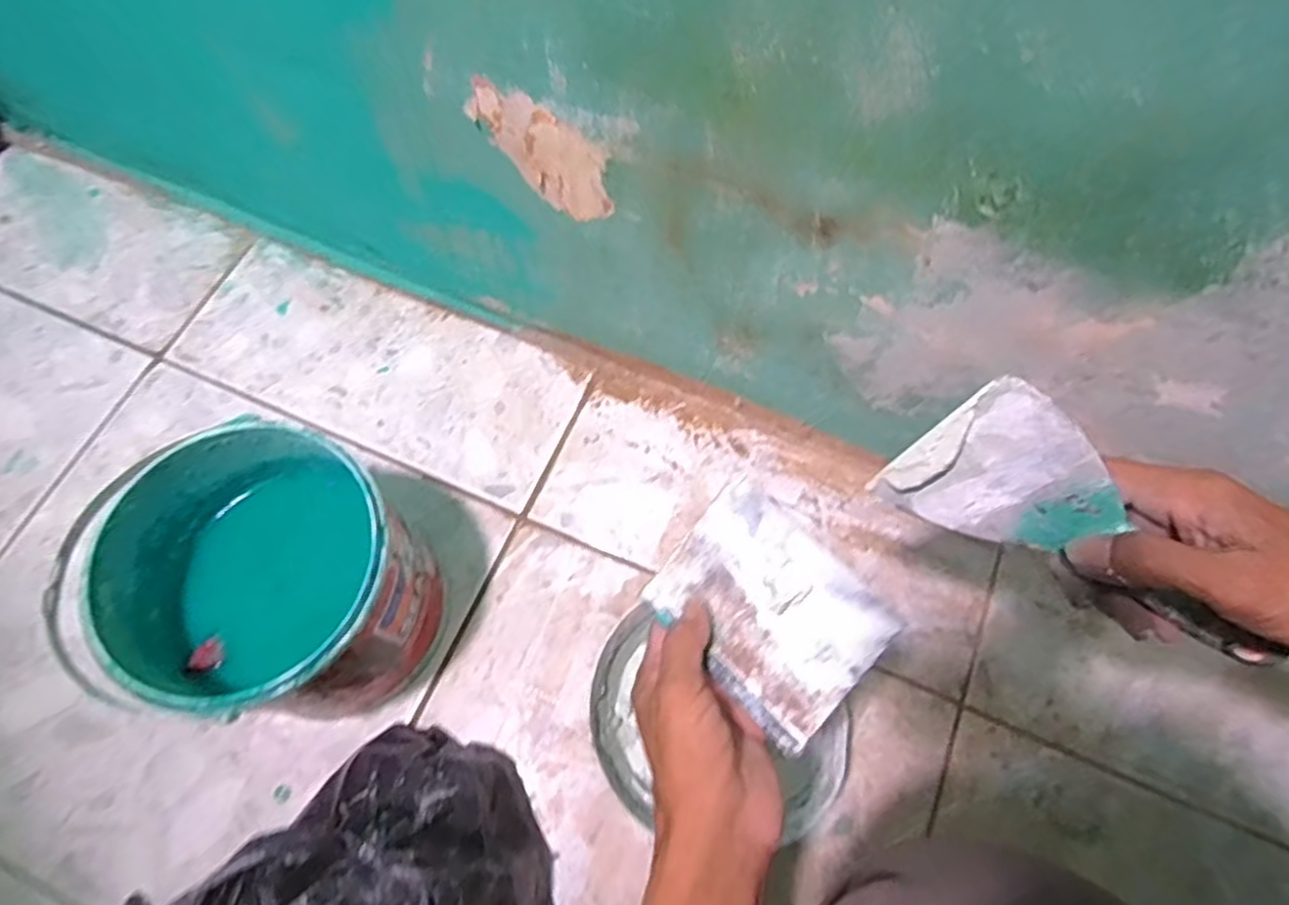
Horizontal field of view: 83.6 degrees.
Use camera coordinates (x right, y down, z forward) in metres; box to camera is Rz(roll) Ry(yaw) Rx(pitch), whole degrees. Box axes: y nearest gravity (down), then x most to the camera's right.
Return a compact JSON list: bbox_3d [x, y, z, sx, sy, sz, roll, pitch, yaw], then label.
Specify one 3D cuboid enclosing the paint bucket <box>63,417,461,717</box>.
[{"bbox_3d":[-0.257,0.096,0.528,0.174,0.181,0.183,0,68,0],"label":"paint bucket"}]

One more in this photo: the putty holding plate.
[{"bbox_3d":[0.063,0.081,0.383,0.116,0.005,0.091,43,101,29],"label":"putty holding plate"}]

